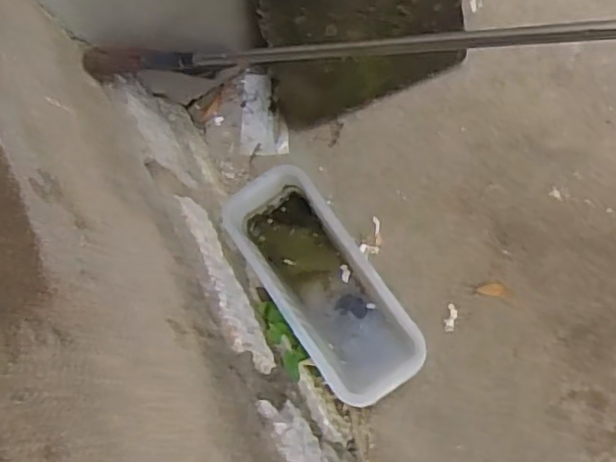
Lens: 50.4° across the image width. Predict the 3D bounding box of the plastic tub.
[{"bbox_3d":[0.021,0.090,1.079,0.167,0.096,0.401,-34,75,-8],"label":"plastic tub"}]

